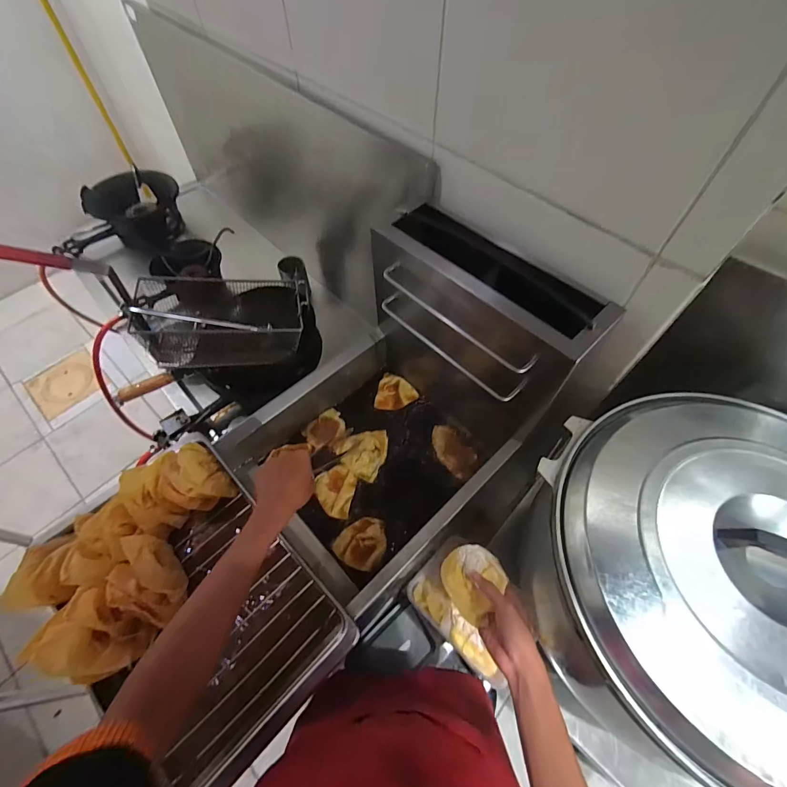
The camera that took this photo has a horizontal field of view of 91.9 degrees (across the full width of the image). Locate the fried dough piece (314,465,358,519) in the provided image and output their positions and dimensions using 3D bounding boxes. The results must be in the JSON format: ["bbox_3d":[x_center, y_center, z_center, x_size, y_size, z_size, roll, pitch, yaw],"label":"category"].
[{"bbox_3d":[-0.117,0.194,0.765,0.076,0.012,0.103,6,58,4],"label":"fried dough piece"}]

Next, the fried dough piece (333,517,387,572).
[{"bbox_3d":[-0.059,0.279,0.716,0.091,0.013,0.090,0,58,0],"label":"fried dough piece"}]

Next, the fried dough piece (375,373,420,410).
[{"bbox_3d":[0.009,-0.001,0.886,0.093,0.012,0.094,10,58,6],"label":"fried dough piece"}]

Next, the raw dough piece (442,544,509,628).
[{"bbox_3d":[0.115,0.262,0.543,0.085,0.022,0.088,0,58,0],"label":"raw dough piece"}]

